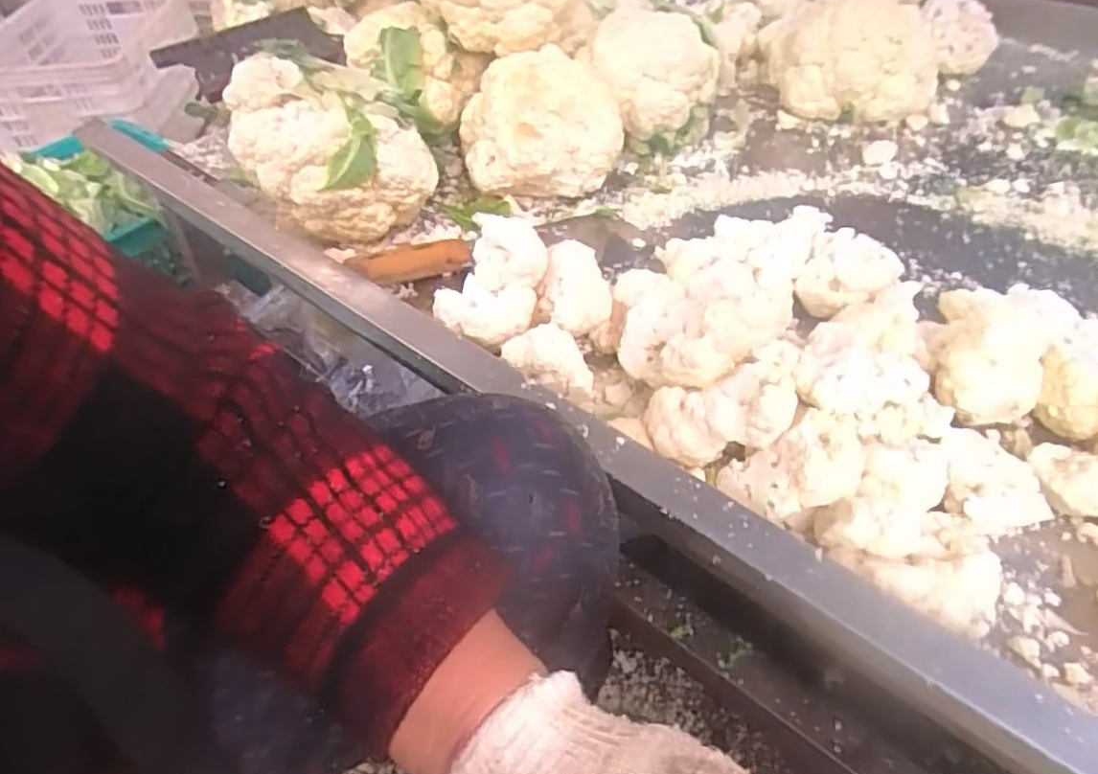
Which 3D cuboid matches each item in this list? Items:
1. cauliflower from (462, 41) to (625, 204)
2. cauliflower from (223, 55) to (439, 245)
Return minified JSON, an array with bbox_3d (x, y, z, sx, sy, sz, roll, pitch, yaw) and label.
[{"bbox_3d":[-0.009,-0.258,0.723,0.159,0.131,0.133,-7,47,-3],"label":"cauliflower"},{"bbox_3d":[-0.204,-0.218,0.652,0.156,0.133,0.150,-26,50,-20],"label":"cauliflower"}]

